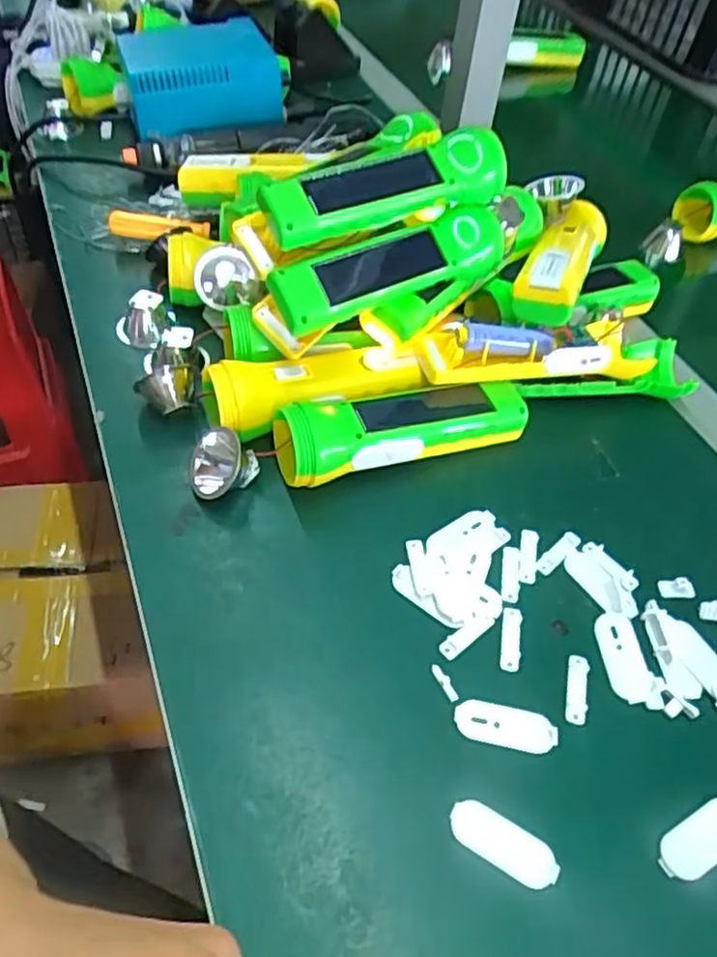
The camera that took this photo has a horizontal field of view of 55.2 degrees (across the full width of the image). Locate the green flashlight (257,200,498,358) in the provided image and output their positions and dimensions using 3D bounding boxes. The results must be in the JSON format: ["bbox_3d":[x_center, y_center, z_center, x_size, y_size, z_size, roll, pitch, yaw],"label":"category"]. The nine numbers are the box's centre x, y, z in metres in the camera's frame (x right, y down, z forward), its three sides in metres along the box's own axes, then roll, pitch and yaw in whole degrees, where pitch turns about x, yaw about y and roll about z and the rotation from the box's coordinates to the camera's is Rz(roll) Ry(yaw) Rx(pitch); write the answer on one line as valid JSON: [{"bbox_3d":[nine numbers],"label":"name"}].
[{"bbox_3d":[0.019,-0.130,0.443,0.168,0.055,0.049,-25,57,-24],"label":"green flashlight"}]

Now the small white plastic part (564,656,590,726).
[{"bbox_3d":[0.115,0.109,0.358,0.011,0.004,0.037,13,50,5],"label":"small white plastic part"}]

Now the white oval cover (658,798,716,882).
[{"bbox_3d":[0.160,0.166,0.316,0.050,0.004,0.021,-22,56,-22],"label":"white oval cover"}]

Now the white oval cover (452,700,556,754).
[{"bbox_3d":[0.074,0.124,0.343,0.050,0.004,0.021,11,50,3],"label":"white oval cover"}]

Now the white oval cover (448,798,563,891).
[{"bbox_3d":[0.065,0.164,0.309,0.050,0.004,0.021,26,53,15],"label":"white oval cover"}]

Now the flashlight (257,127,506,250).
[{"bbox_3d":[0.018,-0.182,0.425,0.156,0.037,0.035,-21,55,-21],"label":"flashlight"}]

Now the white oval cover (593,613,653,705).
[{"bbox_3d":[0.142,0.095,0.367,0.022,0.005,0.048,1,50,-5],"label":"white oval cover"}]

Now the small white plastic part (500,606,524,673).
[{"bbox_3d":[0.083,0.087,0.374,0.011,0.004,0.038,10,50,3],"label":"small white plastic part"}]

